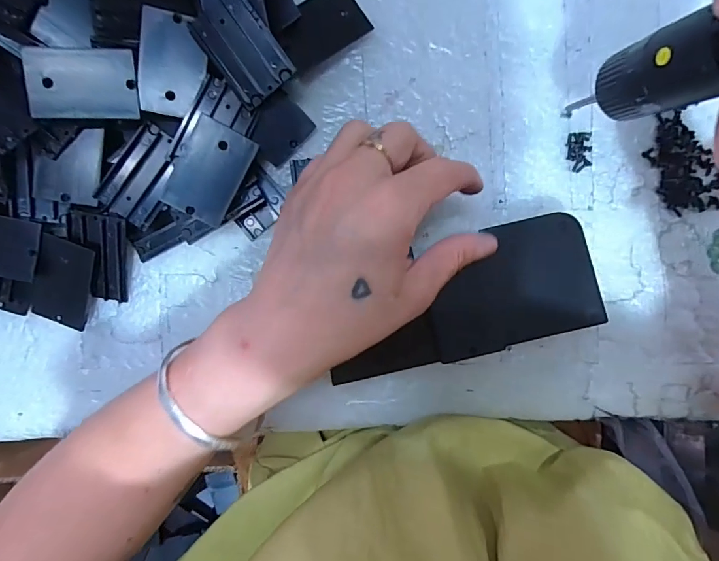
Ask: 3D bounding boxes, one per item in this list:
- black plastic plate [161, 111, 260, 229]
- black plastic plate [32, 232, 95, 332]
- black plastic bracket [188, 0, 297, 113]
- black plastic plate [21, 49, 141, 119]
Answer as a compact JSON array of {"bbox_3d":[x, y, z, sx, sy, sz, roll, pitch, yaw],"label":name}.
[{"bbox_3d":[-0.087,-0.063,0.249,0.038,0.005,0.054,27,93,0],"label":"black plastic plate"},{"bbox_3d":[-0.183,0.002,0.267,0.032,0.004,0.054,18,107,-10],"label":"black plastic plate"},{"bbox_3d":[-0.065,-0.128,0.241,0.036,0.005,0.054,-34,103,16],"label":"black plastic bracket"},{"bbox_3d":[-0.152,-0.108,0.236,0.055,0.006,0.036,-2,97,-7],"label":"black plastic plate"}]

